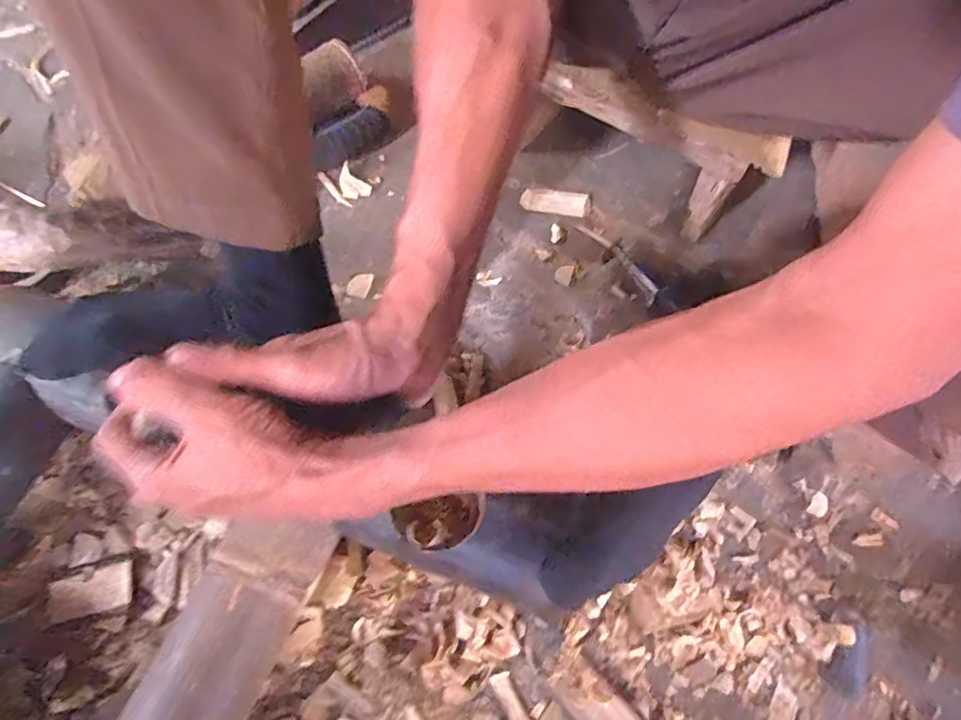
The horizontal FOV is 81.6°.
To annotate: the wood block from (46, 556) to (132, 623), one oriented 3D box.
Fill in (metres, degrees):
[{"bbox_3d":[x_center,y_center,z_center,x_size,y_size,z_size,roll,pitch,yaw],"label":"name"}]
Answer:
[{"bbox_3d":[-0.292,0.171,0.416,0.059,0.007,0.034,-14,65,-5],"label":"wood block"}]

